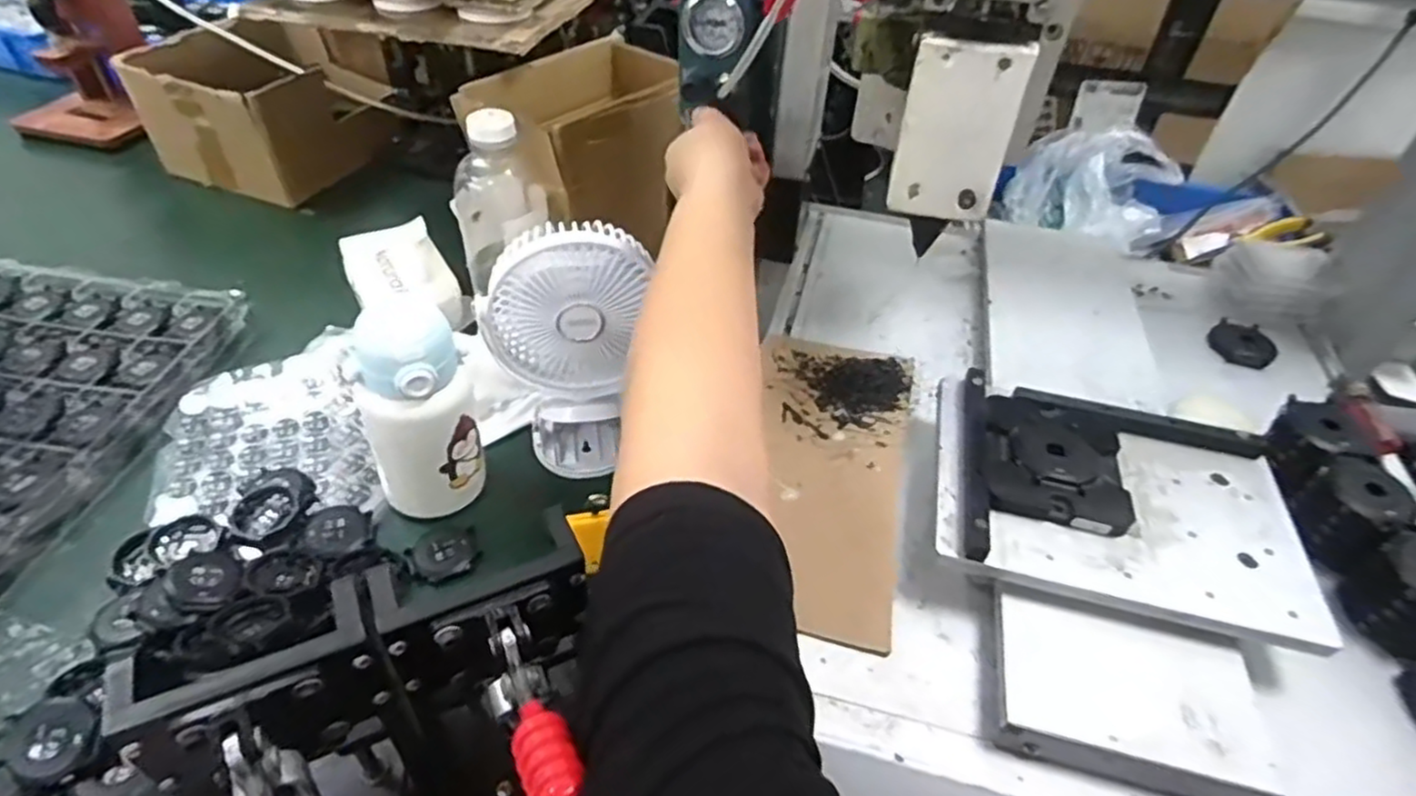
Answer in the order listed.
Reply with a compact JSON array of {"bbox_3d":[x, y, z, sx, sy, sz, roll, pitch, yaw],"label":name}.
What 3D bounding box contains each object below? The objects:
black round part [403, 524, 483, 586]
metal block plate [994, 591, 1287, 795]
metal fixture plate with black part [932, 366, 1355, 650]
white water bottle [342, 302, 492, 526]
[{"bbox_3d":[-0.211,0.122,0.577,0.052,0.013,0.049,2,44,-2],"label":"black round part"},{"bbox_3d":[0.209,0.148,0.361,0.121,0.026,0.076,13,45,9],"label":"metal block plate"},{"bbox_3d":[0.239,0.060,0.426,0.202,0.024,0.148,12,45,7],"label":"metal fixture plate with black part"},{"bbox_3d":[-0.224,0.009,0.566,0.084,0.175,0.080,-14,47,-18],"label":"white water bottle"}]

